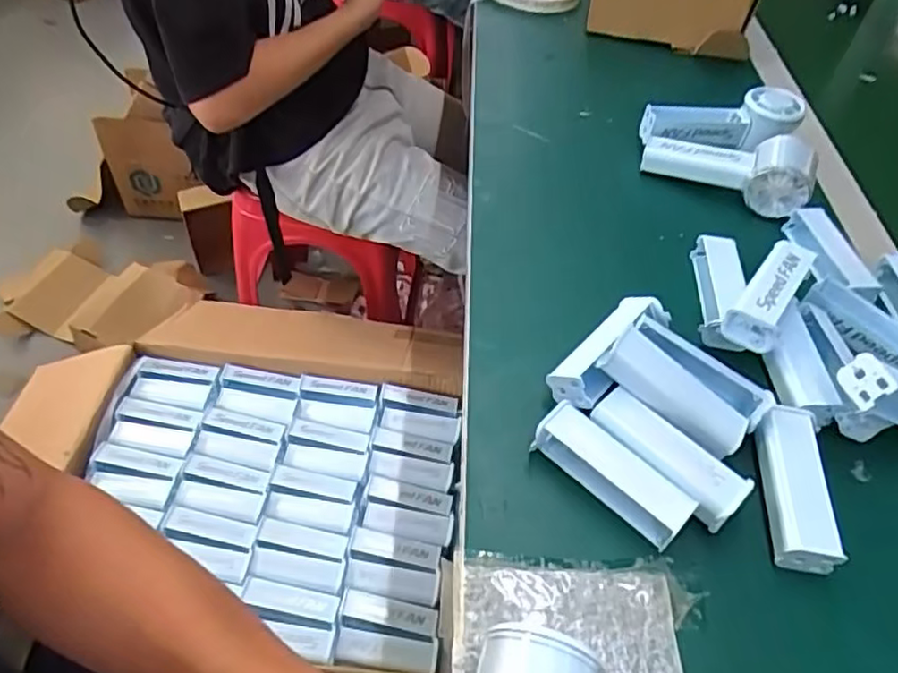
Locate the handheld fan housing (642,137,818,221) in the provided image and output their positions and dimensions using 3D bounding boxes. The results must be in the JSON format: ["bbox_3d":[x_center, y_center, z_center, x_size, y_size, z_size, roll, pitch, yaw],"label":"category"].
[{"bbox_3d":[0.261,-0.161,0.616,0.153,0.059,0.047,23,51,14],"label":"handheld fan housing"}]

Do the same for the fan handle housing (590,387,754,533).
[{"bbox_3d":[0.138,0.079,0.422,0.101,0.026,0.038,37,56,24],"label":"fan handle housing"}]

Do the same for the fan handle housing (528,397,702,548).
[{"bbox_3d":[0.102,0.085,0.409,0.100,0.026,0.035,38,57,25],"label":"fan handle housing"}]

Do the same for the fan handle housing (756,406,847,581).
[{"bbox_3d":[0.214,0.094,0.411,0.035,0.028,0.101,8,49,2],"label":"fan handle housing"}]

